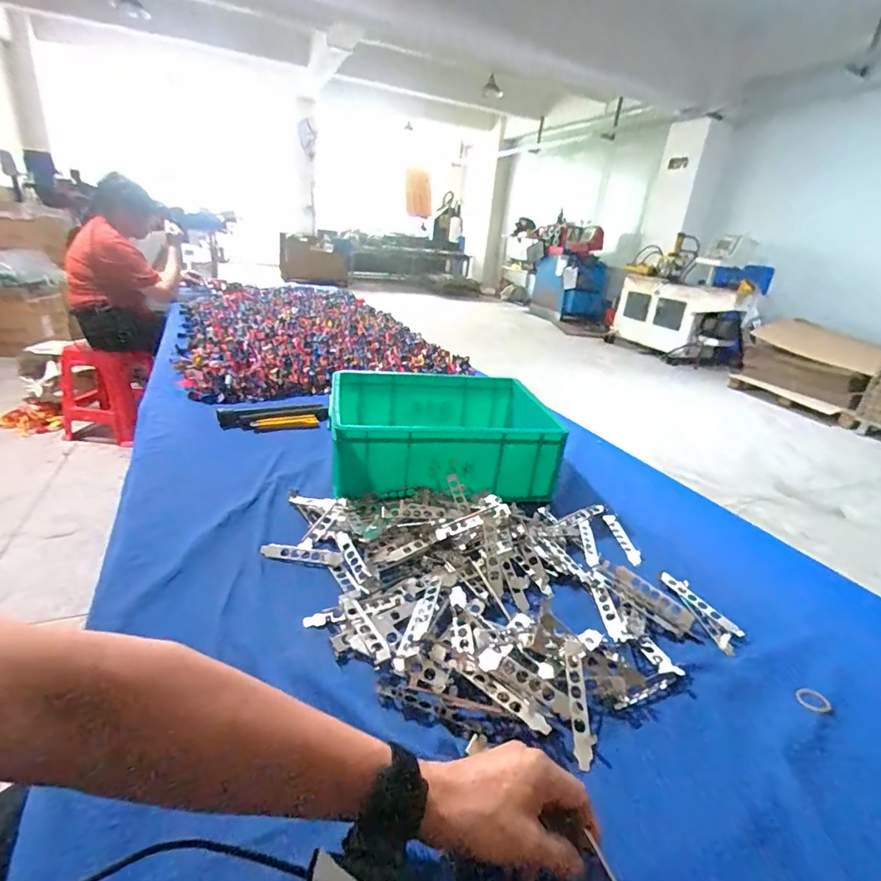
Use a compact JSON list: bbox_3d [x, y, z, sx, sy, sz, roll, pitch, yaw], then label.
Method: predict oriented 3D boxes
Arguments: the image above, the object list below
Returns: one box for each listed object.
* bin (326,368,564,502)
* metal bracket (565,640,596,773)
[{"bbox_3d":[0.004,-0.018,0.946,0.416,0.136,0.318,0,26,-13],"label":"bin"},{"bbox_3d":[0.140,0.262,0.487,0.020,0.010,0.124,8,39,2],"label":"metal bracket"}]

